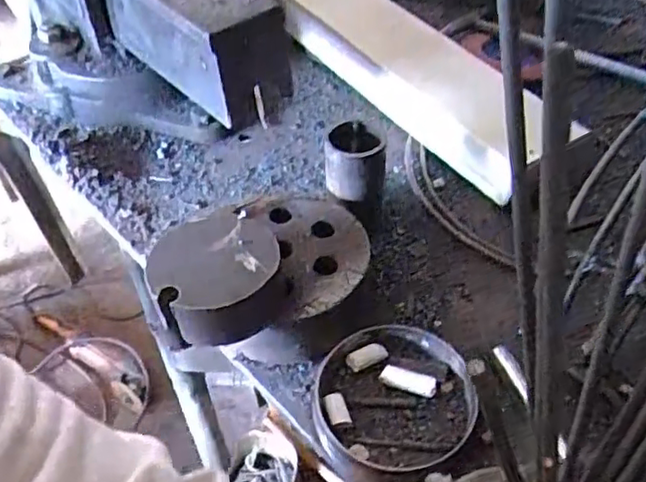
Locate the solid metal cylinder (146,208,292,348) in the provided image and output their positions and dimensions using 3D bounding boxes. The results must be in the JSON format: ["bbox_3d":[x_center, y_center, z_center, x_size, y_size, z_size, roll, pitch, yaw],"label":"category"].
[{"bbox_3d":[-0.059,0.021,0.367,0.069,0.033,0.066,-22,50,-15],"label":"solid metal cylinder"}]

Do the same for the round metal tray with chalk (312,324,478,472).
[{"bbox_3d":[0.042,0.089,0.375,0.092,0.017,0.079,-15,49,-9],"label":"round metal tray with chalk"}]

